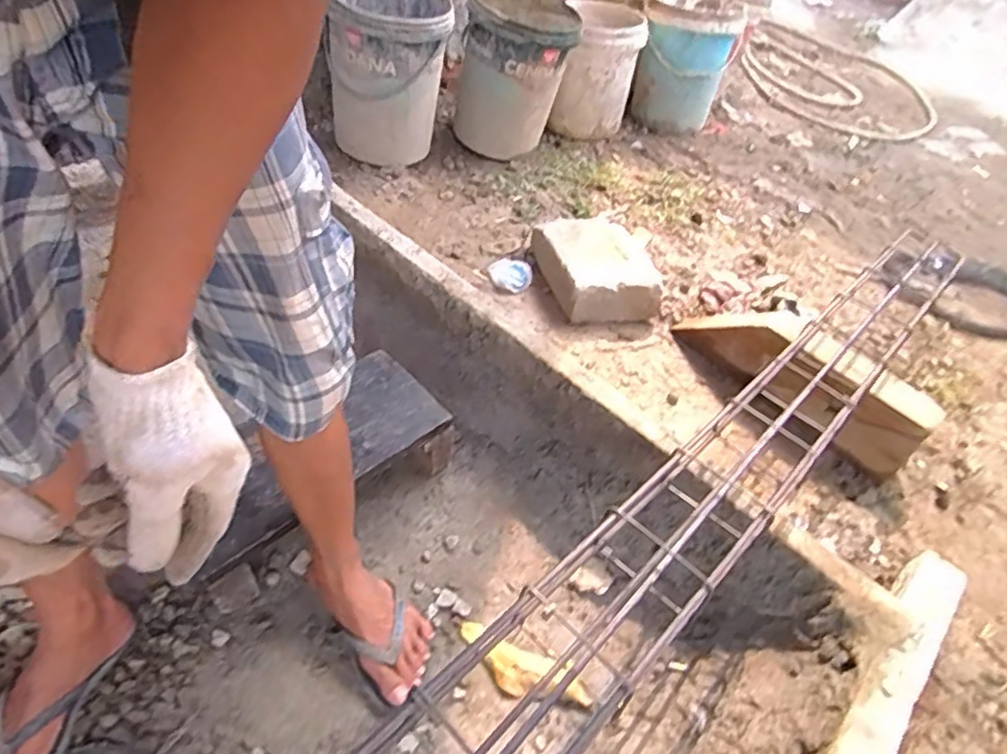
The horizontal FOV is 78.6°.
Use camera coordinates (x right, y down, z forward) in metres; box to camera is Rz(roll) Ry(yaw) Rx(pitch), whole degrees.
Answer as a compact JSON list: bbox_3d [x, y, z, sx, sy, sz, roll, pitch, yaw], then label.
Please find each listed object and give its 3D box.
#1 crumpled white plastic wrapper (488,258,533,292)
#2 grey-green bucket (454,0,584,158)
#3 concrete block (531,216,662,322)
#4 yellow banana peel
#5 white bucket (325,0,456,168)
[{"bbox_3d":[0.015,-0.229,1.371,0.105,0.033,0.076,27,45,15],"label":"crumpled white plastic wrapper"},{"bbox_3d":[0.027,-0.836,1.712,0.297,0.371,0.318,7,44,-6],"label":"grey-green bucket"},{"bbox_3d":[0.197,-0.224,1.351,0.229,0.113,0.253,-6,47,-19],"label":"concrete block"},{"bbox_3d":[0.024,0.427,0.896,0.210,0.026,0.066,25,45,13],"label":"yellow banana peel"},{"bbox_3d":[-0.292,-0.761,1.572,0.280,0.409,0.280,-3,46,-16],"label":"white bucket"}]

